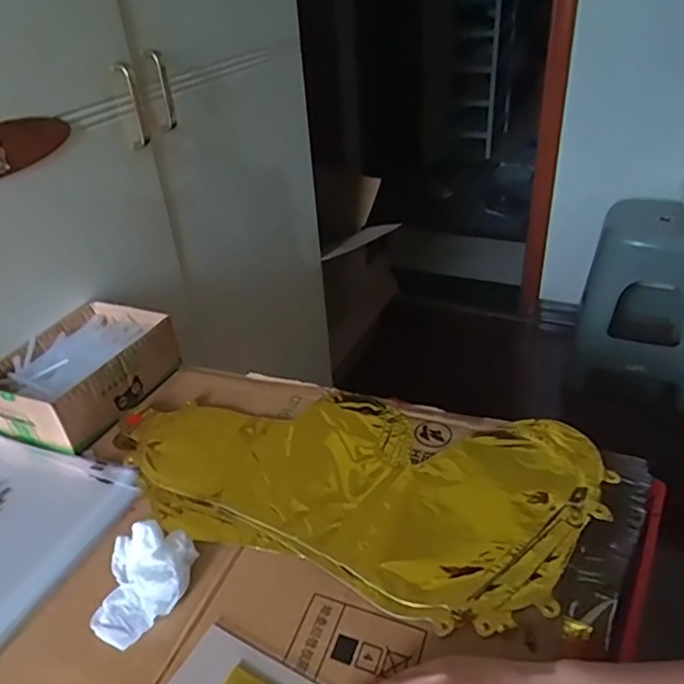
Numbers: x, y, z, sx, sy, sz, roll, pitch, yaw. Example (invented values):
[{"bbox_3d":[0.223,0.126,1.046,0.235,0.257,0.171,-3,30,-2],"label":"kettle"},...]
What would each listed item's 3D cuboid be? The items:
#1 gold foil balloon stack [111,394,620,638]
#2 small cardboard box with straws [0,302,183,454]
[{"bbox_3d":[0.005,0.119,0.557,0.442,0.021,0.232,11,36,21],"label":"gold foil balloon stack"},{"bbox_3d":[-0.292,0.031,0.666,0.134,0.064,0.185,12,37,22],"label":"small cardboard box with straws"}]

